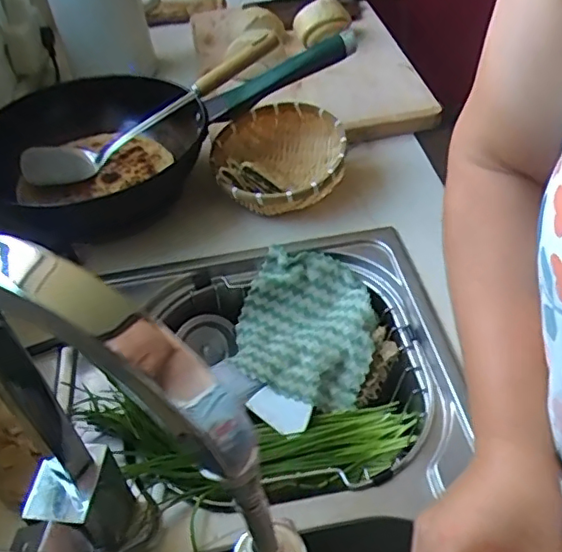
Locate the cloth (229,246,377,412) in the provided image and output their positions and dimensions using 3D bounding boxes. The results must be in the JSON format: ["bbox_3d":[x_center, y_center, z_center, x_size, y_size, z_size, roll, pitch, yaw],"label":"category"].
[{"bbox_3d":[0.030,0.055,0.666,0.157,0.031,0.162,20,71,20],"label":"cloth"}]

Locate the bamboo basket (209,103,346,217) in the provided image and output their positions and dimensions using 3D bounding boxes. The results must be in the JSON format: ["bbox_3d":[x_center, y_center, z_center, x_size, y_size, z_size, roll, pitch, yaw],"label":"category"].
[{"bbox_3d":[0.000,-0.143,0.759,0.170,0.076,0.171,-9,46,-2],"label":"bamboo basket"}]

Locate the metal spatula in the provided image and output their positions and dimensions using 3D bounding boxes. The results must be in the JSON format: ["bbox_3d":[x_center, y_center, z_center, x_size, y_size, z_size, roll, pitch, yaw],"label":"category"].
[{"bbox_3d":[-0.156,-0.217,0.752,0.367,0.063,0.060,-34,51,-8],"label":"metal spatula"}]

